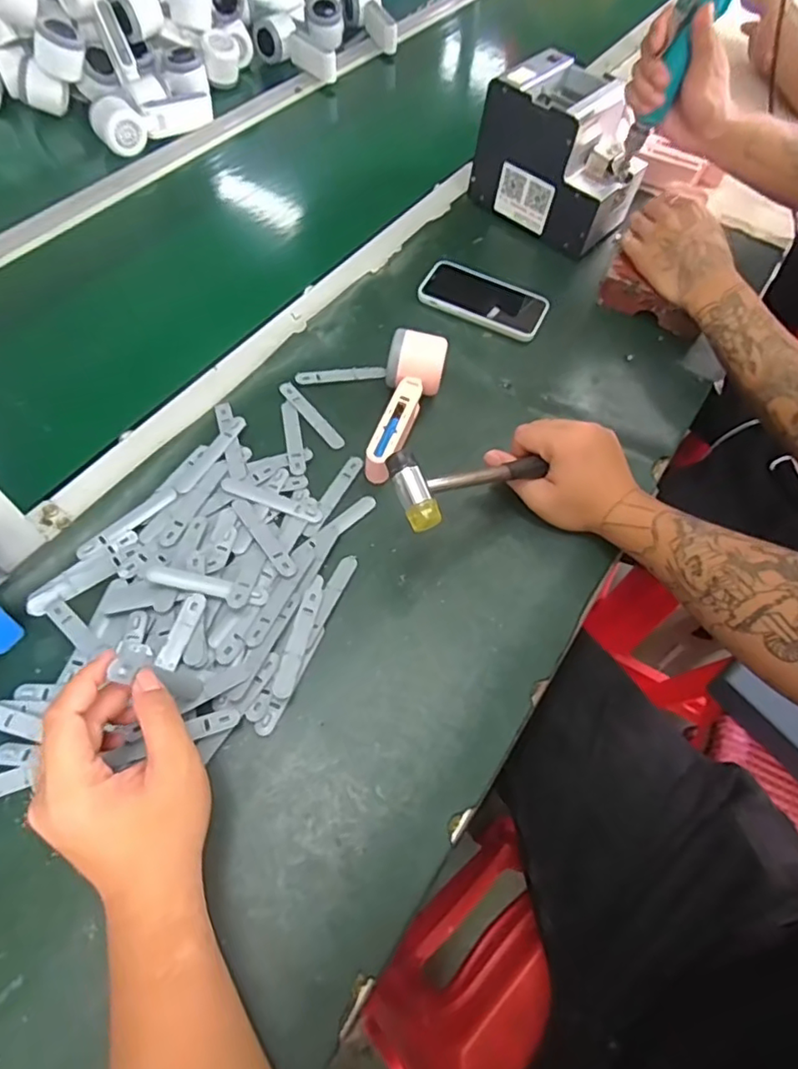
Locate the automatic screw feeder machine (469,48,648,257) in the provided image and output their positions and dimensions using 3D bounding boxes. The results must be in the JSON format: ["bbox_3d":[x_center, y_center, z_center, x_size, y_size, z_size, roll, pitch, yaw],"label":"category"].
[{"bbox_3d":[0.207,-0.476,0.737,0.180,0.141,0.129,36,63,16],"label":"automatic screw feeder machine"}]

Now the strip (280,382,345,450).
[{"bbox_3d":[-0.088,-0.119,0.589,0.015,0.004,0.096,-36,71,-22],"label":"strip"}]

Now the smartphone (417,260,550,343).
[{"bbox_3d":[0.099,-0.277,0.686,0.147,0.010,0.072,28,61,12],"label":"smartphone"}]

